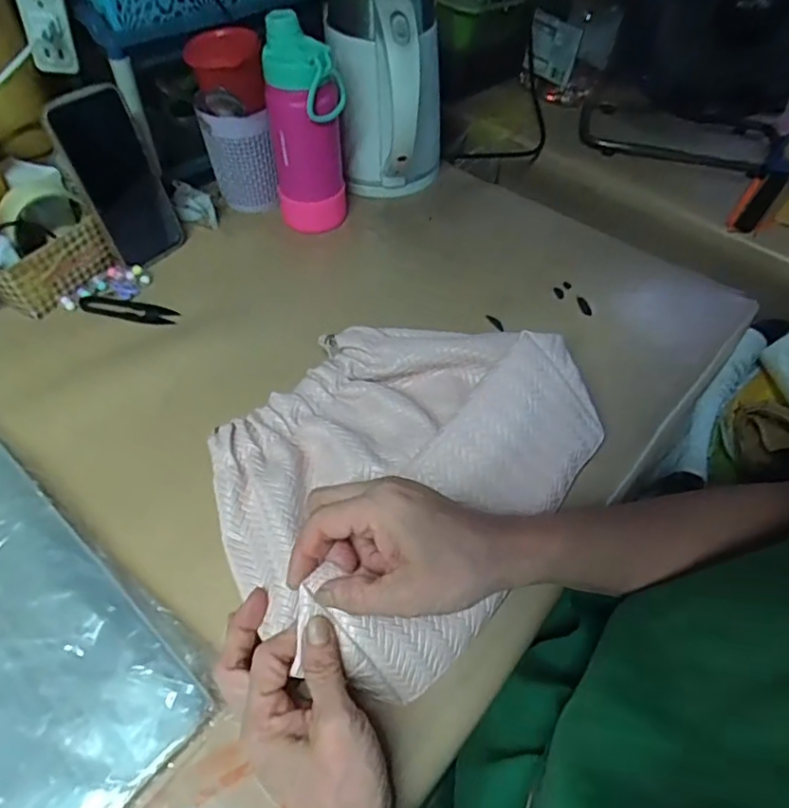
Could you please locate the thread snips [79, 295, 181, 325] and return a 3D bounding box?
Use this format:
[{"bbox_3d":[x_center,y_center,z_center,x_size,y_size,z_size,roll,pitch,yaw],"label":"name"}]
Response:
[{"bbox_3d":[-0.271,-0.096,0.577,0.102,0.004,0.025,12,52,7],"label":"thread snips"}]

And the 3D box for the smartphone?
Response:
[{"bbox_3d":[-0.276,-0.225,0.577,0.076,0.172,0.016,-36,54,-20],"label":"smartphone"}]

